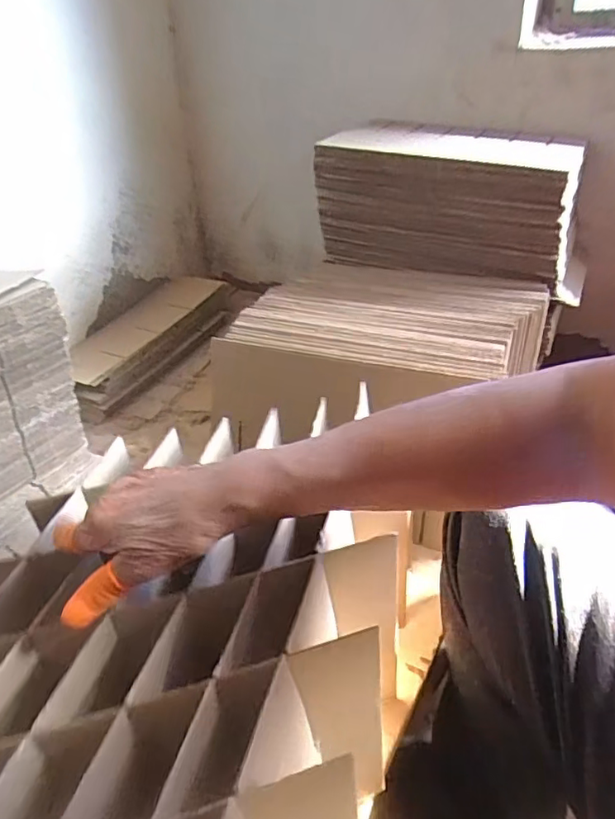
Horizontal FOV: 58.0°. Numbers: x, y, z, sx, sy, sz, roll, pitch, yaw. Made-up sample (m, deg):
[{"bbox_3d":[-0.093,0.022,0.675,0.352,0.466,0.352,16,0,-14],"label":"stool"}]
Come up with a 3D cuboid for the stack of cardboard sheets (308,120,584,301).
[{"bbox_3d":[0.238,-0.329,0.878,0.399,0.177,0.237,17,38,26],"label":"stack of cardboard sheets"}]

